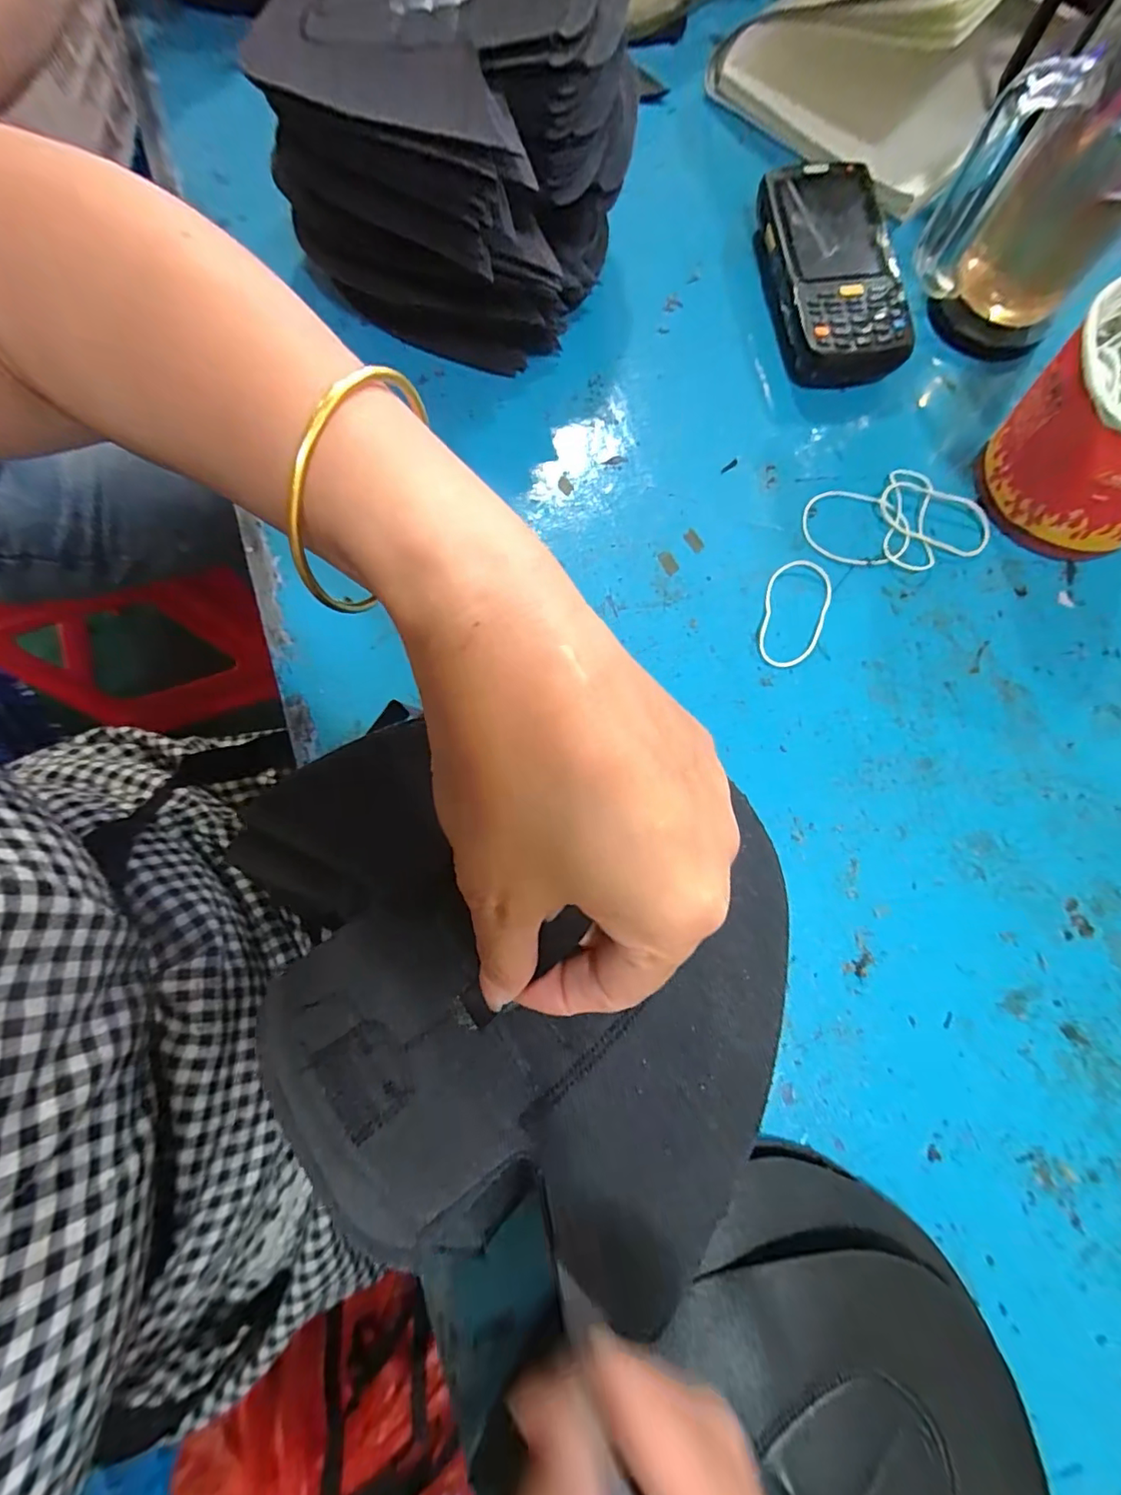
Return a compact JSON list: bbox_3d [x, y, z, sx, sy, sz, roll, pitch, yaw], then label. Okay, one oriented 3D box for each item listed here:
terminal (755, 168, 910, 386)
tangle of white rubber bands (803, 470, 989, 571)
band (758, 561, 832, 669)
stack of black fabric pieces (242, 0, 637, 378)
[{"bbox_3d":[0.169,-0.297,0.341,0.072,0.028,0.144,-3,76,-1],"label":"terminal"},{"bbox_3d":[0.195,-0.131,0.313,0.103,0.007,0.063,-16,77,-4],"label":"tangle of white rubber bands"},{"bbox_3d":[0.130,-0.076,0.300,0.036,0.004,0.067,24,77,5],"label":"band"},{"bbox_3d":[-0.059,-0.333,0.300,0.185,0.114,0.209,-7,76,-2],"label":"stack of black fabric pieces"}]

